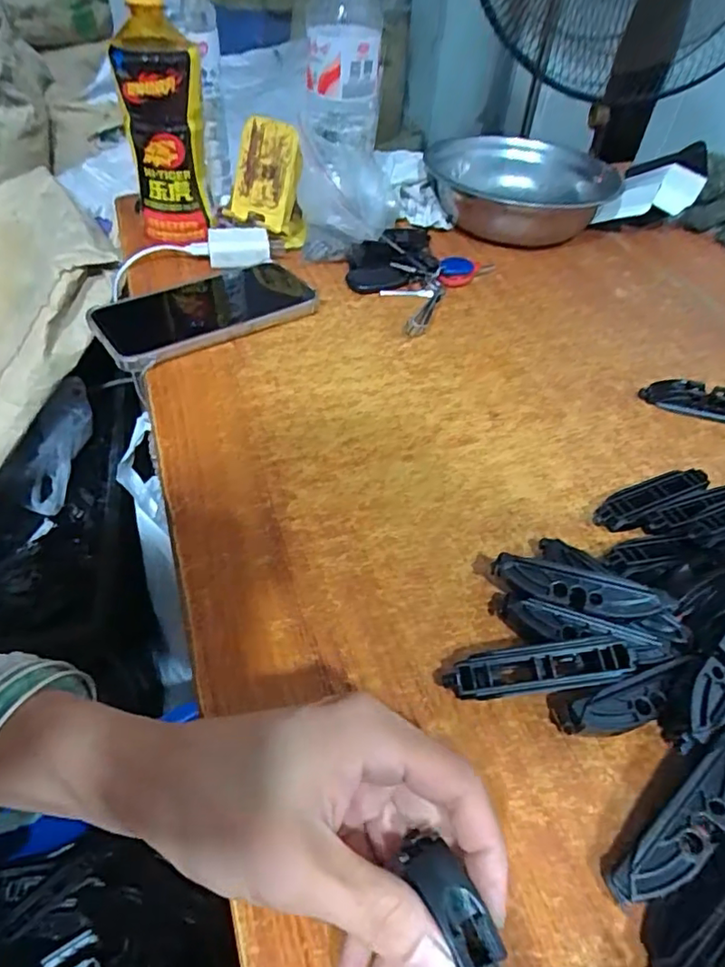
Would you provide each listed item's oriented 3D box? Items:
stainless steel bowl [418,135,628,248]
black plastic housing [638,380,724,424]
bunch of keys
[{"bbox_3d":[0.162,-0.309,0.610,0.179,0.061,0.187,2,46,-1],"label":"stainless steel bowl"},{"bbox_3d":[0.241,-0.057,0.402,0.080,0.019,0.018,17,47,13],"label":"black plastic housing"},{"bbox_3d":[0.046,-0.192,0.512,0.116,0.027,0.145,34,53,26],"label":"bunch of keys"}]

